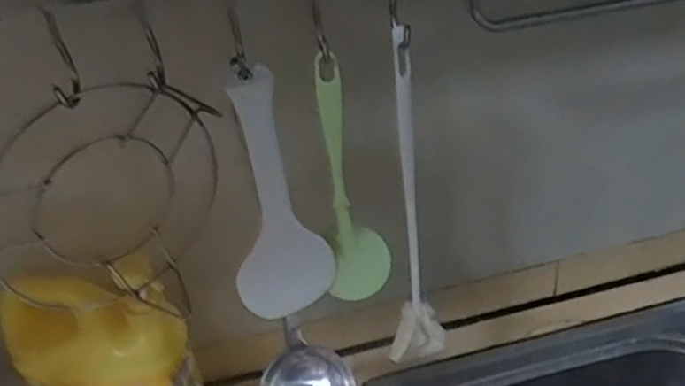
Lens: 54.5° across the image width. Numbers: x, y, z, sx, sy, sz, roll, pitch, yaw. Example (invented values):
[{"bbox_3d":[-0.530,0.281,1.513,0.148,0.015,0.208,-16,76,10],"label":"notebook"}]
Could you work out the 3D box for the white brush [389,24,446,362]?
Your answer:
[{"bbox_3d":[0.049,0.017,0.463,0.026,0.277,0.031,24,45,37],"label":"white brush"}]

